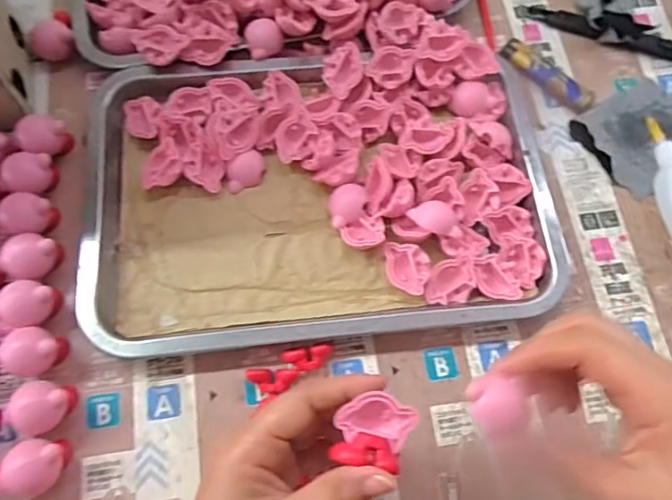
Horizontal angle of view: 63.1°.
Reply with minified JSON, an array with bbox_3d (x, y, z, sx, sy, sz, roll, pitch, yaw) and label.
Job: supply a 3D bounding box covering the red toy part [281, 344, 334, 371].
[{"bbox_3d":[-0.017,0.068,0.345,0.032,0.011,0.015,-8,72,-6],"label":"red toy part"}]

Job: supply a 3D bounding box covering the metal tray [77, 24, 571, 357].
[{"bbox_3d":[-0.012,-0.046,0.372,0.304,0.020,0.206,-6,71,-5],"label":"metal tray"}]

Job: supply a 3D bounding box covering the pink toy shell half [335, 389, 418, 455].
[{"bbox_3d":[0.019,0.078,0.252,0.036,0.012,0.023,14,75,2],"label":"pink toy shell half"}]

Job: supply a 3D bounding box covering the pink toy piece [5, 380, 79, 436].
[{"bbox_3d":[-0.169,0.092,0.317,0.027,0.030,0.028,1,71,-2],"label":"pink toy piece"}]

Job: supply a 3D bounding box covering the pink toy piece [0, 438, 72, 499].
[{"bbox_3d":[-0.167,0.121,0.305,0.027,0.032,0.030,-16,73,-8],"label":"pink toy piece"}]

